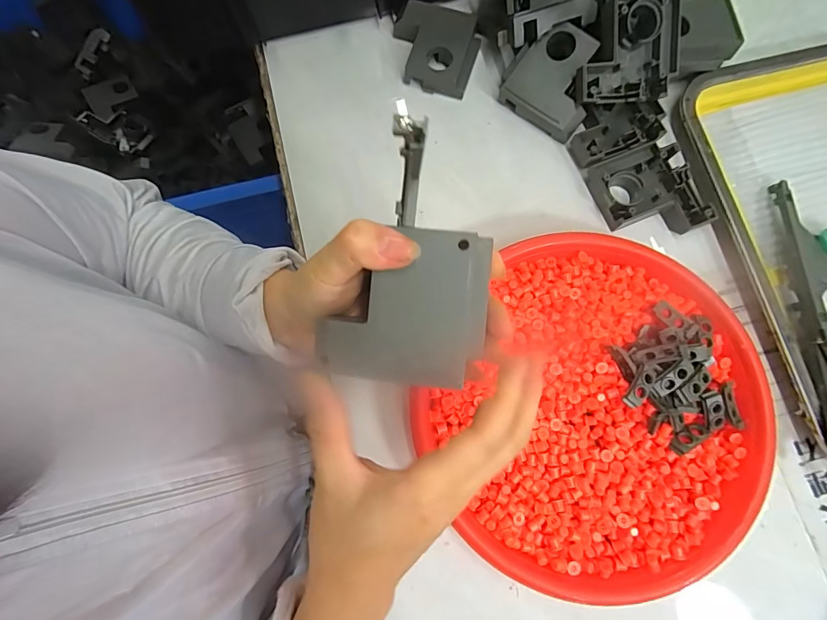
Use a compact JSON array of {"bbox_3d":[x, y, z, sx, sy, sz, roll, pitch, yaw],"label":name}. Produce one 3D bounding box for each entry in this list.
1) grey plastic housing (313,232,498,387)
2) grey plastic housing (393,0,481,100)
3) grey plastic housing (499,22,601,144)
[{"bbox_3d":[-0.003,-0.002,0.184,0.074,0.016,0.070,5,79,3],"label":"grey plastic housing"},{"bbox_3d":[0.020,-0.246,0.372,0.078,0.026,0.078,16,79,5],"label":"grey plastic housing"},{"bbox_3d":[0.125,-0.201,0.345,0.072,0.018,0.075,37,105,9],"label":"grey plastic housing"}]

